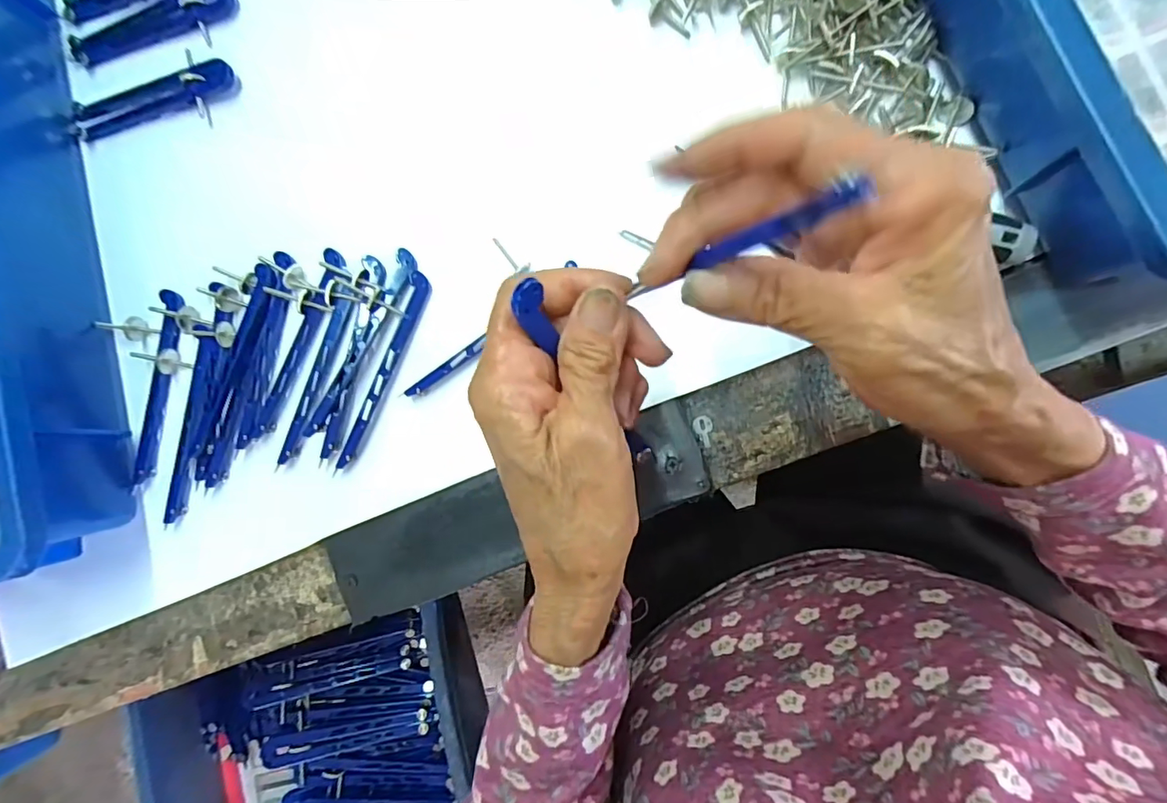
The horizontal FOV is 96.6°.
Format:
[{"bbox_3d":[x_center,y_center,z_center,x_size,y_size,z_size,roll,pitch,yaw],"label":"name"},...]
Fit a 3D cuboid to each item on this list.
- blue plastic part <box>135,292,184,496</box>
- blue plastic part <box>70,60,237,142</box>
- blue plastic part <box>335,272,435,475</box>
[{"bbox_3d":[-0.259,-0.007,0.315,0.014,0.007,0.120,7,87,9],"label":"blue plastic part"},{"bbox_3d":[-0.276,-0.197,0.334,0.112,0.015,0.029,-12,86,8],"label":"blue plastic part"},{"bbox_3d":[-0.114,-0.017,0.301,0.010,0.015,0.119,22,89,9],"label":"blue plastic part"}]

